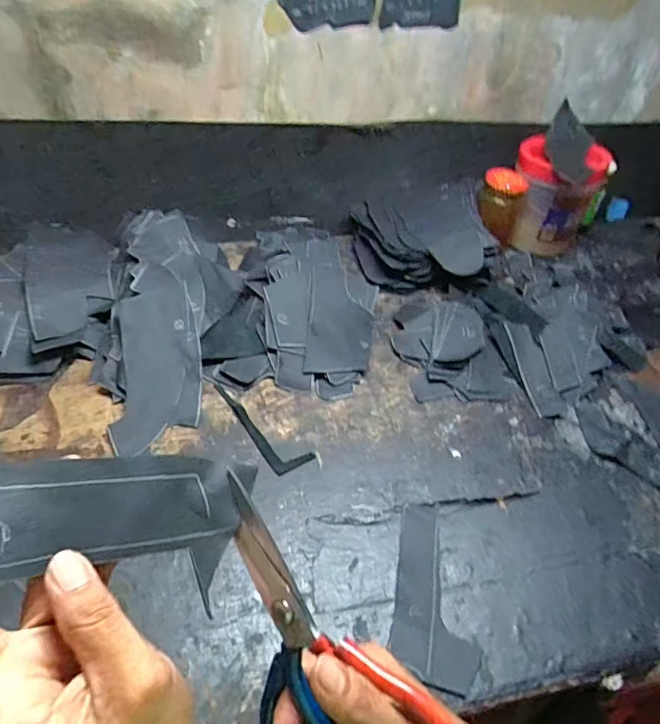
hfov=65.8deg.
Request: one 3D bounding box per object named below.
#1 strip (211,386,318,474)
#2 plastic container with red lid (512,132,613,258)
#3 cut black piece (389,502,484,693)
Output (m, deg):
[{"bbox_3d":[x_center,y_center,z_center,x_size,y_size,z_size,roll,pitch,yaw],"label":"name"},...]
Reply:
[{"bbox_3d":[-0.078,0.066,0.504,0.133,0.004,0.038,31,52,23],"label":"strip"},{"bbox_3d":[0.335,-0.243,0.765,0.124,0.141,0.117,-5,47,-9],"label":"plastic container with red lid"},{"bbox_3d":[0.085,0.179,0.404,0.062,0.004,0.139,10,44,6],"label":"cut black piece"}]

